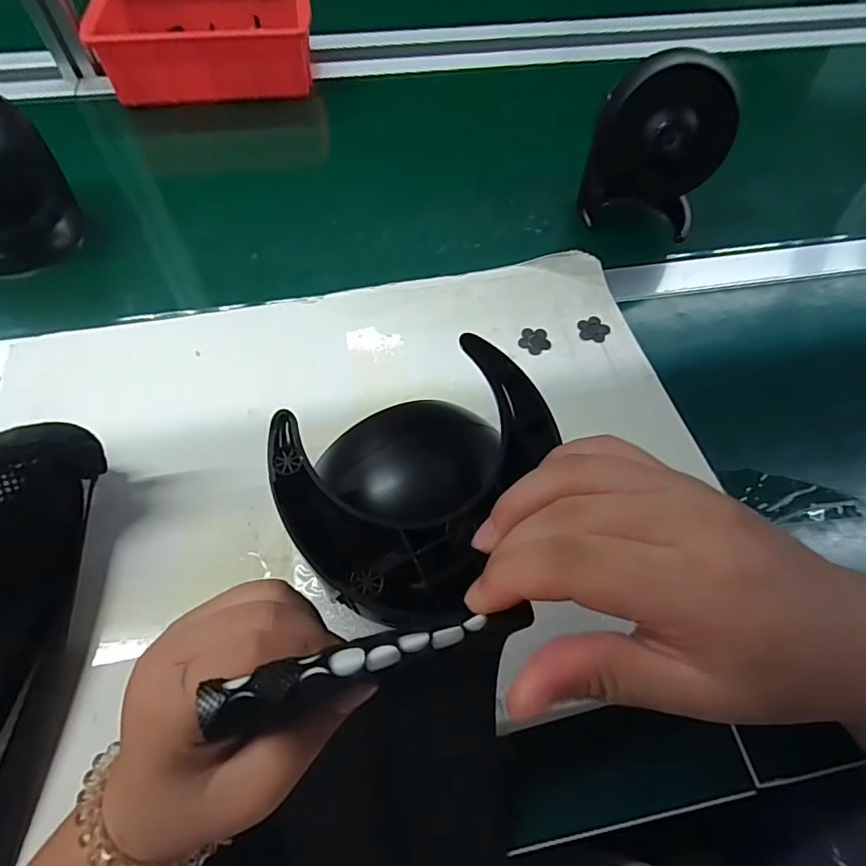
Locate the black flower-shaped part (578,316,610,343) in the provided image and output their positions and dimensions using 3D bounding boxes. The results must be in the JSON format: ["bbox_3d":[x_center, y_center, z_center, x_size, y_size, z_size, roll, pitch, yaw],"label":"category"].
[{"bbox_3d":[0.134,-0.088,0.424,0.025,0.004,0.026,1,59,-1],"label":"black flower-shaped part"}]

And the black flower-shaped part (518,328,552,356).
[{"bbox_3d":[0.085,-0.076,0.419,0.026,0.004,0.026,8,59,3],"label":"black flower-shaped part"}]

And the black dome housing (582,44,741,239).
[{"bbox_3d":[0.203,-0.259,0.461,0.111,0.135,0.048,12,59,6],"label":"black dome housing"}]

